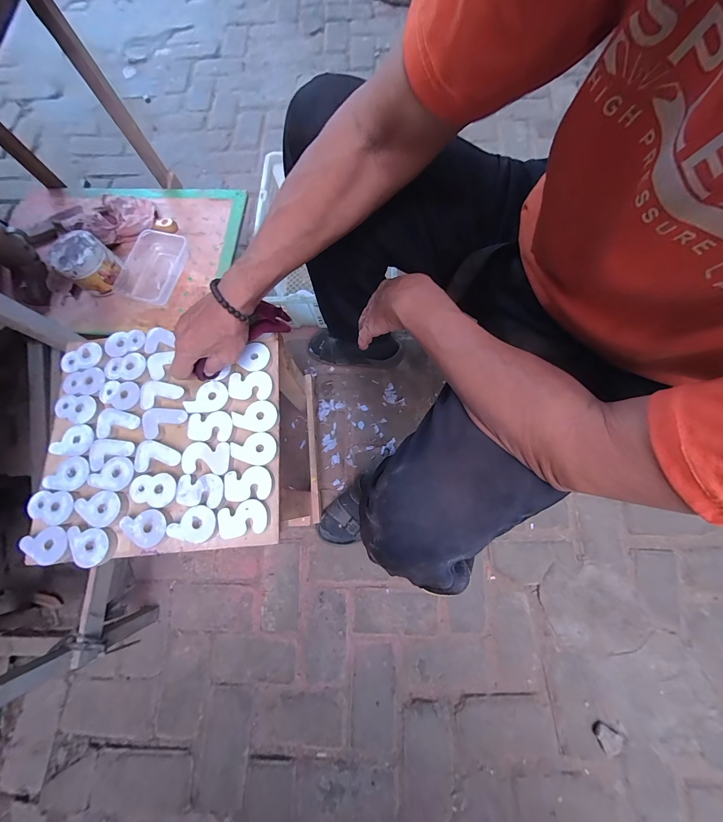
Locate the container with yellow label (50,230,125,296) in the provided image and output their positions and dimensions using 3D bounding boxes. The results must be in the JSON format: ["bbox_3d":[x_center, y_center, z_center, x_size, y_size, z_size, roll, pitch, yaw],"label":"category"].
[{"bbox_3d":[-0.583,-0.315,0.664,0.105,0.080,0.101,-1,75,2],"label":"container with yellow label"}]

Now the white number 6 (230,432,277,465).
[{"bbox_3d":[-0.147,0.051,0.423,0.061,0.004,0.042,-2,73,1],"label":"white number 6"}]

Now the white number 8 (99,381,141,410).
[{"bbox_3d":[-0.355,-0.026,0.456,0.065,0.004,0.040,17,75,7],"label":"white number 8"}]

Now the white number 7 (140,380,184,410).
[{"bbox_3d":[-0.291,-0.028,0.452,0.063,0.004,0.039,-13,73,-2],"label":"white number 7"}]

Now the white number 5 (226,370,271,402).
[{"bbox_3d":[-0.164,-0.038,0.452,0.067,0.004,0.042,6,74,4],"label":"white number 5"}]

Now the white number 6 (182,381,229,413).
[{"bbox_3d":[-0.223,-0.019,0.446,0.062,0.005,0.043,-14,73,-2],"label":"white number 6"}]

